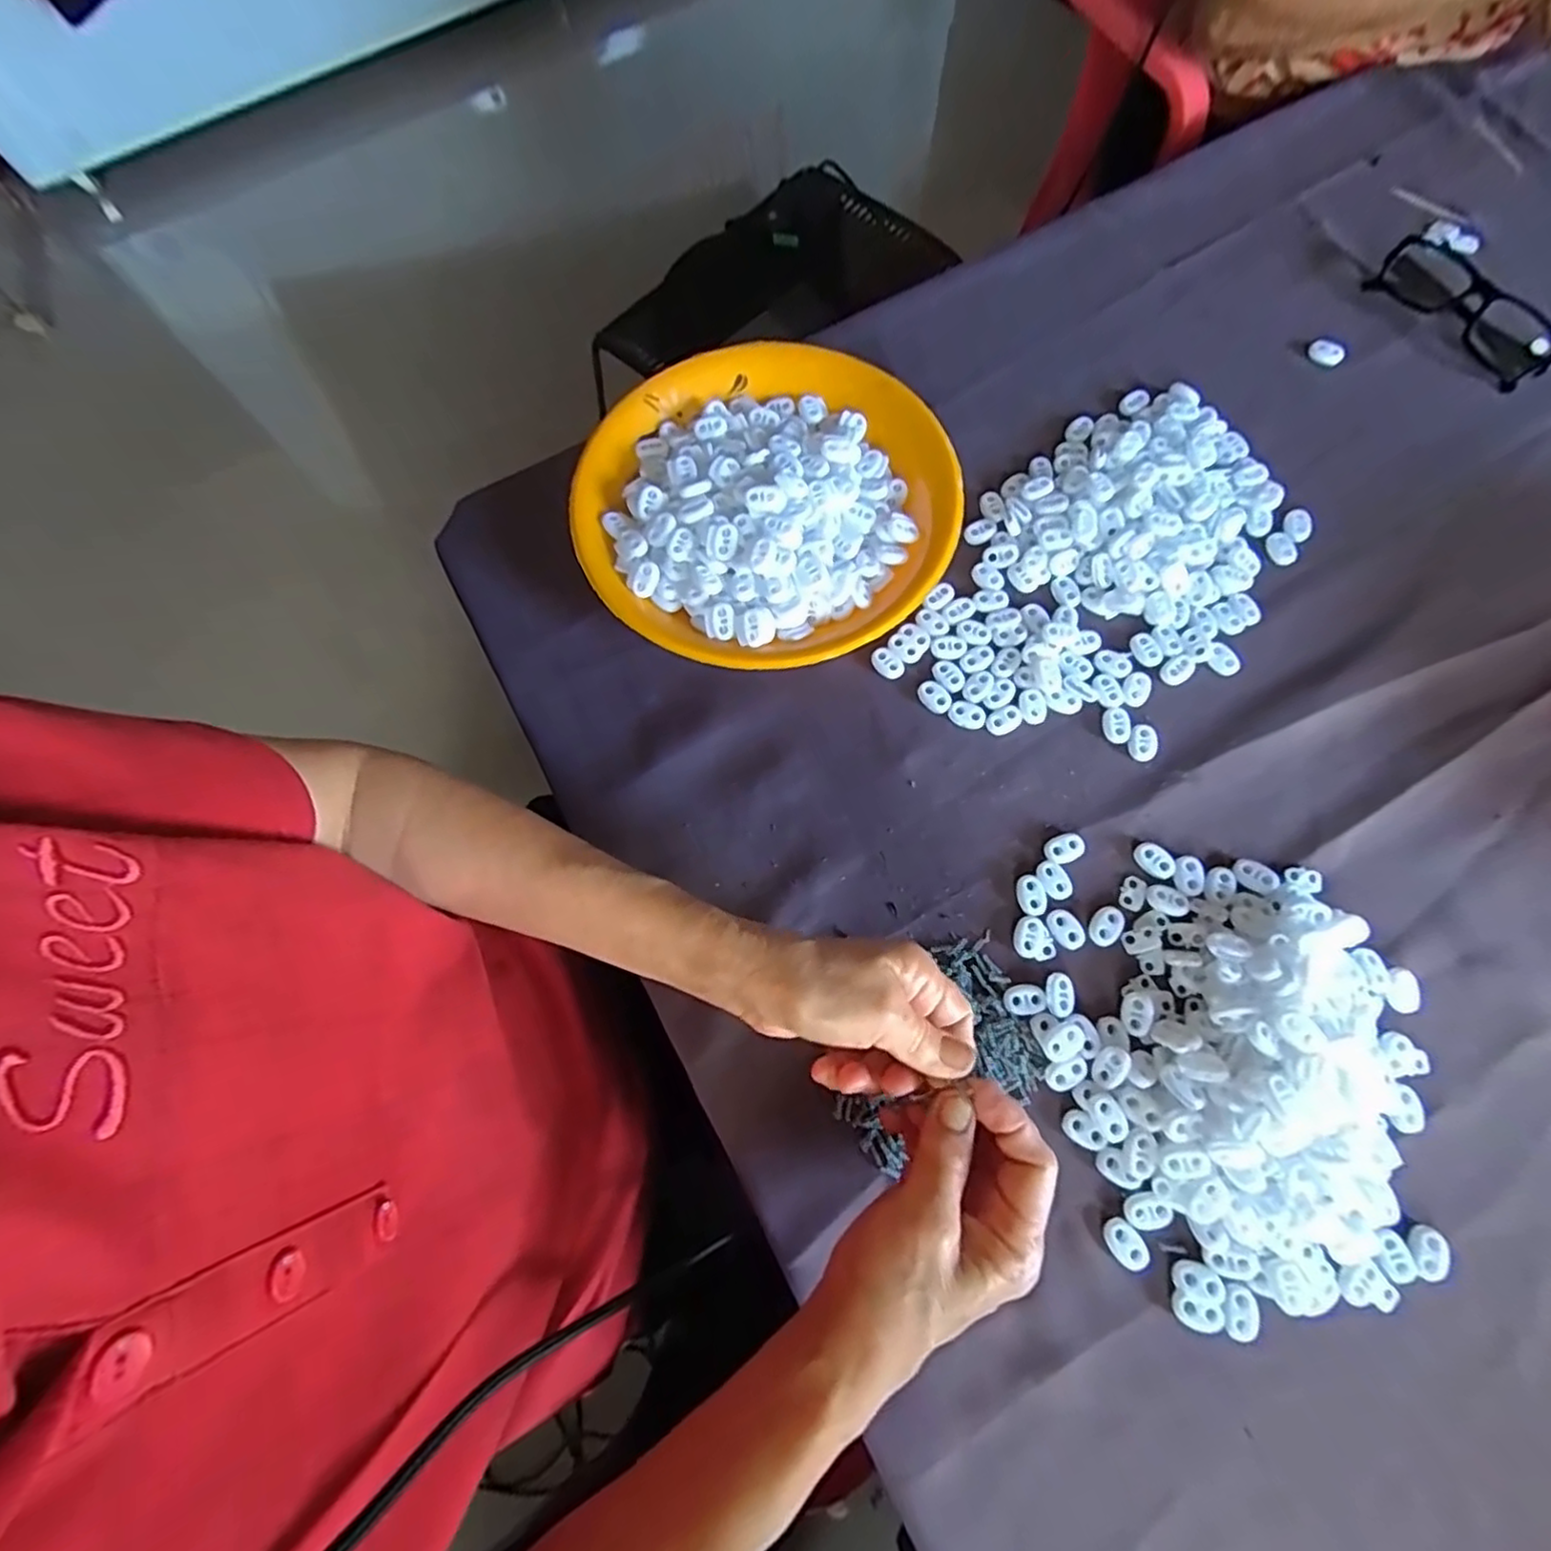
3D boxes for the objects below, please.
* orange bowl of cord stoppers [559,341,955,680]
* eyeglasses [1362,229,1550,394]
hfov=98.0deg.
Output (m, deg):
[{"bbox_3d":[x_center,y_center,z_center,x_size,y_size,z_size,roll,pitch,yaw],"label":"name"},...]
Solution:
[{"bbox_3d":[-0.005,-0.176,0.437,0.232,0.047,0.230,-1,72,2],"label":"orange bowl of cord stoppers"},{"bbox_3d":[0.490,-0.332,0.478,0.047,0.026,0.133,-28,73,-6],"label":"eyeglasses"}]

